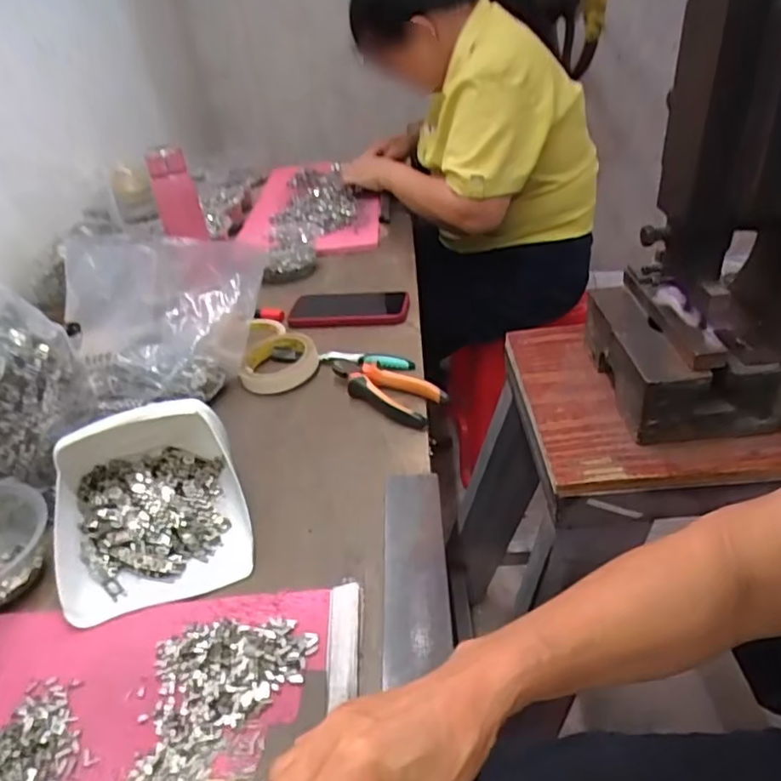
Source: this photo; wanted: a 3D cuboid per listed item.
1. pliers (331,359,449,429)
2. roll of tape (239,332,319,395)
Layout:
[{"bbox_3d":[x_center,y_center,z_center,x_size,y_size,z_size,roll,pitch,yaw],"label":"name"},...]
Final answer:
[{"bbox_3d":[-0.012,-0.005,0.667,0.159,0.024,0.058,24,46,35],"label":"pliers"},{"bbox_3d":[-0.141,-0.039,0.735,0.099,0.020,0.100,-4,36,3],"label":"roll of tape"}]

